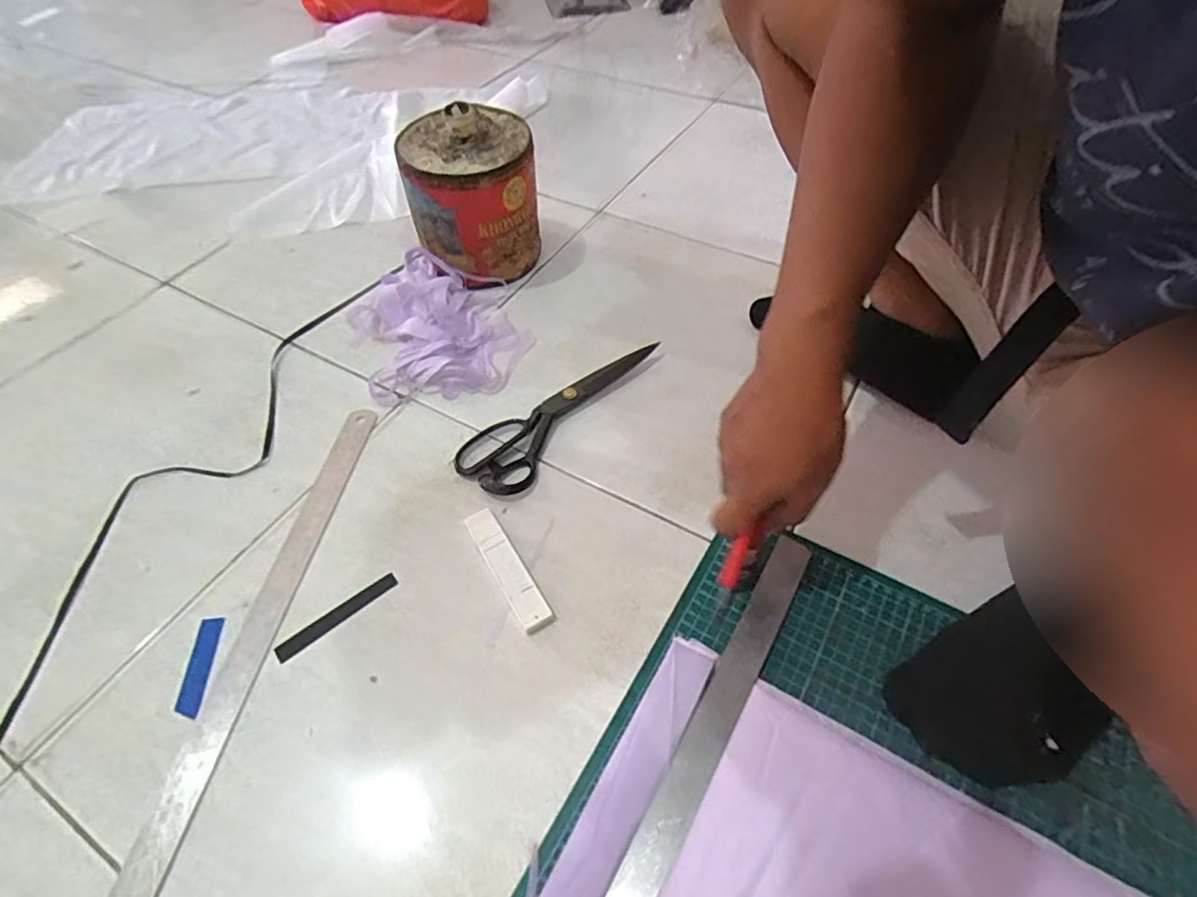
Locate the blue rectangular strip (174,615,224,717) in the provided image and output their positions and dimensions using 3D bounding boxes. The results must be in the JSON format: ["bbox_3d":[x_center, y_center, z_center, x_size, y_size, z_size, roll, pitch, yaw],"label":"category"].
[{"bbox_3d":[-0.303,0.164,0.452,0.018,0.004,0.074,-5,53,-4],"label":"blue rectangular strip"}]

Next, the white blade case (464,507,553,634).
[{"bbox_3d":[-0.076,0.098,0.494,0.026,0.012,0.117,-26,57,-19],"label":"white blade case"}]

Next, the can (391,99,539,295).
[{"bbox_3d":[-0.145,-0.288,0.692,0.143,0.168,0.130,-8,53,-6],"label":"can"}]

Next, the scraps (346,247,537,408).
[{"bbox_3d":[-0.182,-0.146,0.667,0.177,0.040,0.228,-20,55,-15],"label":"scraps"}]

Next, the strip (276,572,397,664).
[{"bbox_3d":[-0.209,0.132,0.475,0.099,0.004,0.015,-35,60,-24],"label":"strip"}]

